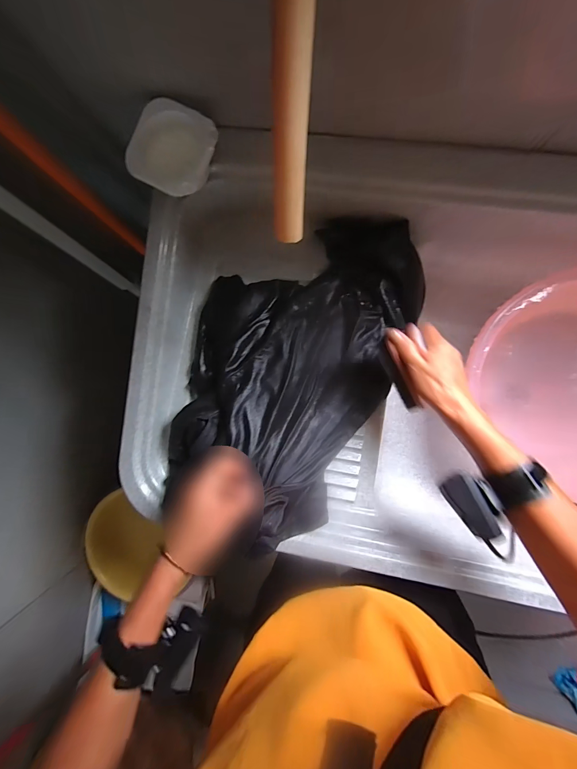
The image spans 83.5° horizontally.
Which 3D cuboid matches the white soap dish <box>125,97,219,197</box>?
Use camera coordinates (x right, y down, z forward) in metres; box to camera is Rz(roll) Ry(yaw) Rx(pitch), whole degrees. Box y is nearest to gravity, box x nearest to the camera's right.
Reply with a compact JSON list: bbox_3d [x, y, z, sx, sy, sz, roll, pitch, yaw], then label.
[{"bbox_3d":[-0.141,-0.287,0.394,0.092,0.020,0.094,27,95,5],"label":"white soap dish"}]

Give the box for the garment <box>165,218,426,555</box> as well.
[{"bbox_3d":[-0.003,-0.035,0.470,0.295,0.124,0.476,25,95,5],"label":"garment"}]

